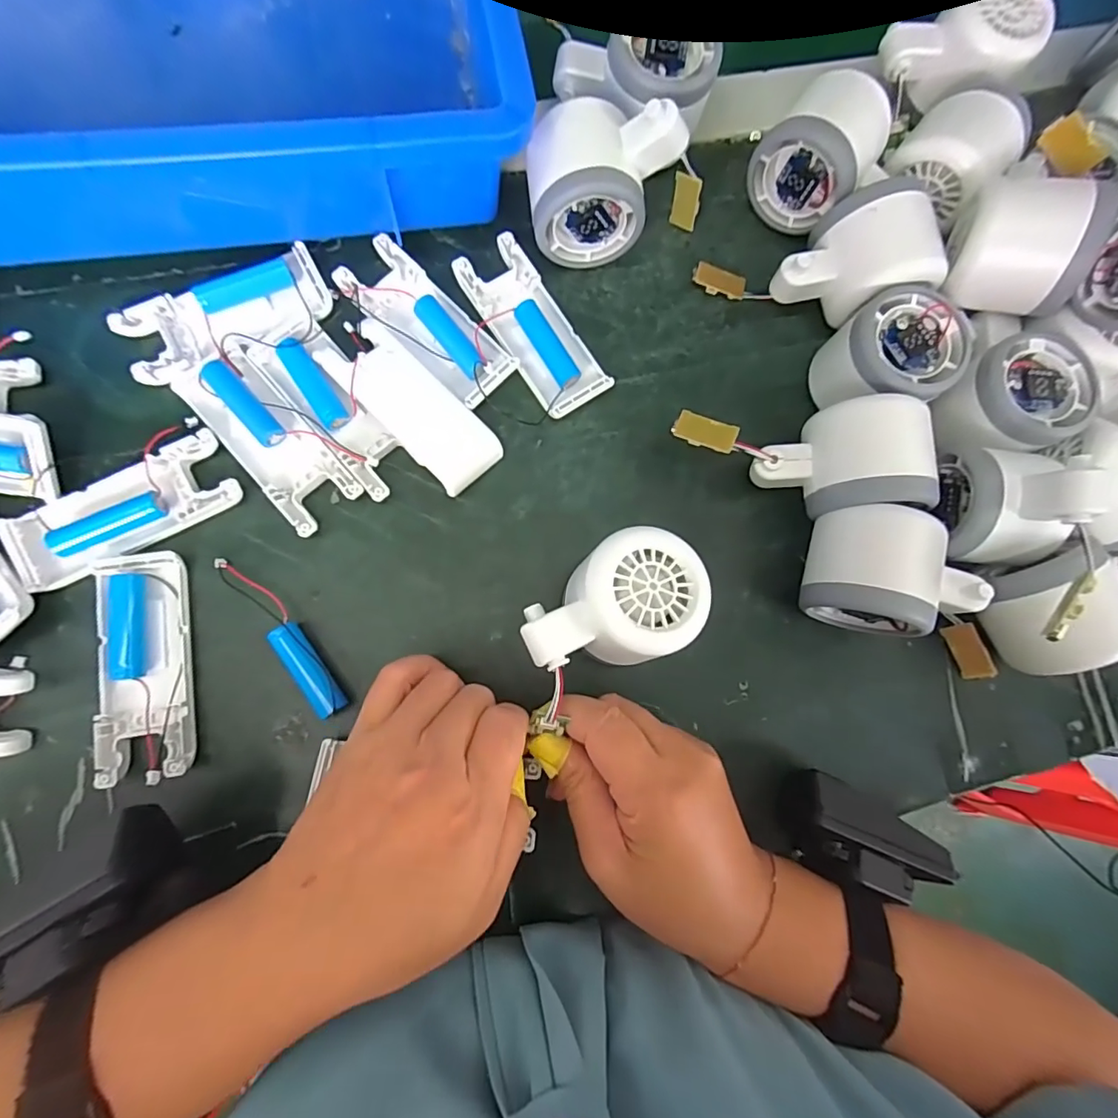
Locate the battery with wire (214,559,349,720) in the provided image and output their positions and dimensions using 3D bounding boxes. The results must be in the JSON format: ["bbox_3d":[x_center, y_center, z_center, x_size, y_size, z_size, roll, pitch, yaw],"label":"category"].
[{"bbox_3d":[-0.135,0.037,0.259,0.014,0.021,0.093,-36,87,-8],"label":"battery with wire"}]

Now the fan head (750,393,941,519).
[{"bbox_3d":[0.146,-0.050,0.274,0.084,0.055,0.055,-3,83,-6],"label":"fan head"}]

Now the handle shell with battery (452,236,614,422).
[{"bbox_3d":[-0.015,-0.129,0.292,0.040,0.012,0.103,-33,87,-8],"label":"handle shell with battery"}]

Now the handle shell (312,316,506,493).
[{"bbox_3d":[-0.076,-0.081,0.277,0.098,0.016,0.041,45,81,1],"label":"handle shell"}]

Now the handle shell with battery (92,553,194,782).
[{"bbox_3d":[-0.200,0.051,0.248,0.038,0.017,0.104,-7,84,-6],"label":"handle shell with battery"}]

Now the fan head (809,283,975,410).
[{"bbox_3d":[0.176,-0.107,0.285,0.069,0.053,0.055,-23,85,-8],"label":"fan head"}]

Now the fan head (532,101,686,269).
[{"bbox_3d":[0.022,-0.201,0.277,0.076,0.066,0.051,-7,84,-6],"label":"fan head"}]

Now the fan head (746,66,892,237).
[{"bbox_3d":[0.150,-0.228,0.300,0.059,0.055,0.060,45,81,1],"label":"fan head"}]

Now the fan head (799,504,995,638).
[{"bbox_3d":[0.169,0.009,0.268,0.077,0.051,0.057,18,82,-3],"label":"fan head"}]

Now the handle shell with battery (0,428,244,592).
[{"bbox_3d":[-0.214,-0.024,0.257,0.103,0.015,0.041,-30,86,-8],"label":"handle shell with battery"}]

